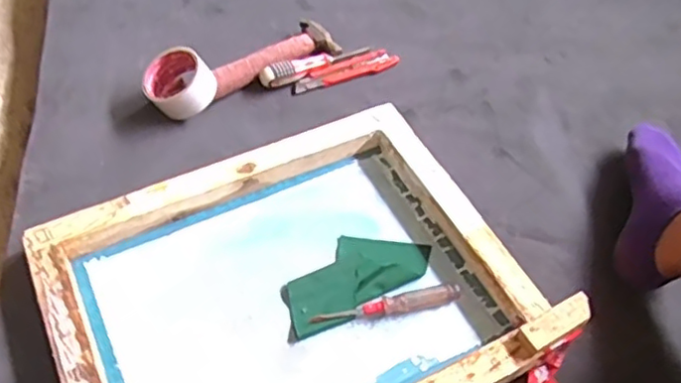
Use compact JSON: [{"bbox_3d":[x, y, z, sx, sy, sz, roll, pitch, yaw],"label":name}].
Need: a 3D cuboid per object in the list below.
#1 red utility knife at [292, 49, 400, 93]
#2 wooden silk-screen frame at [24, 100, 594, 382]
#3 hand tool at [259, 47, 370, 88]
[{"bbox_3d":[0.005,-0.178,0.931,0.160,0.011,0.039,-19,58,-15],"label":"red utility knife"},{"bbox_3d":[-0.055,0.110,0.692,0.473,0.039,0.373,-21,59,-16],"label":"wooden silk-screen frame"},{"bbox_3d":[-0.034,-0.185,0.918,0.169,0.028,0.030,-24,60,-18],"label":"hand tool"}]

